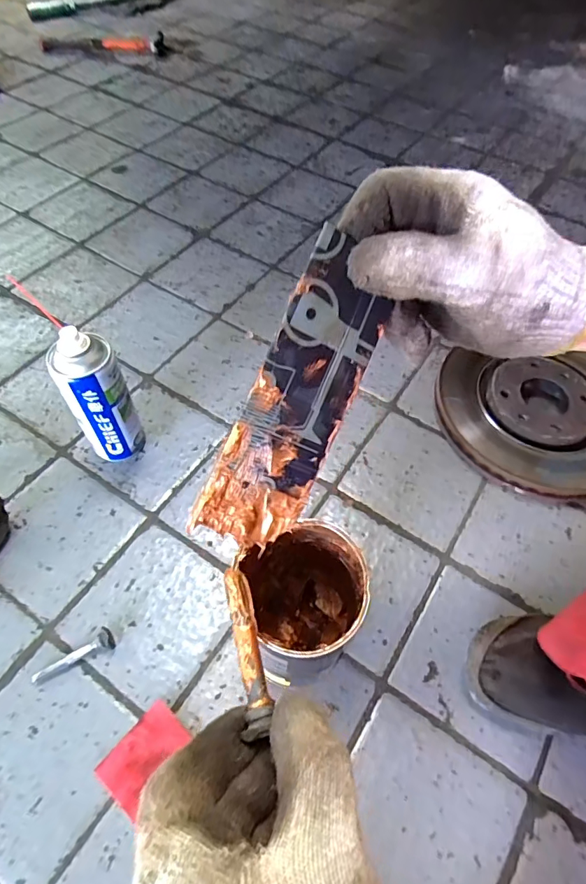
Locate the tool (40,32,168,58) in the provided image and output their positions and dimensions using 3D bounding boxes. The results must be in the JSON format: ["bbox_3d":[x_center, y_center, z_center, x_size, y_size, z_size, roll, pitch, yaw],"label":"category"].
[{"bbox_3d":[-0.519,-1.094,1.302,0.334,0.023,0.098,-3,57,-5],"label":"tool"}]

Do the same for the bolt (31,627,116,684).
[{"bbox_3d":[-0.218,0.209,0.466,0.080,0.014,0.020,-20,60,-15],"label":"bolt"}]

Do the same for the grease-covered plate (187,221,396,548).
[{"bbox_3d":[0.004,-0.021,0.244,0.053,0.005,0.157,24,93,-23],"label":"grease-covered plate"}]

